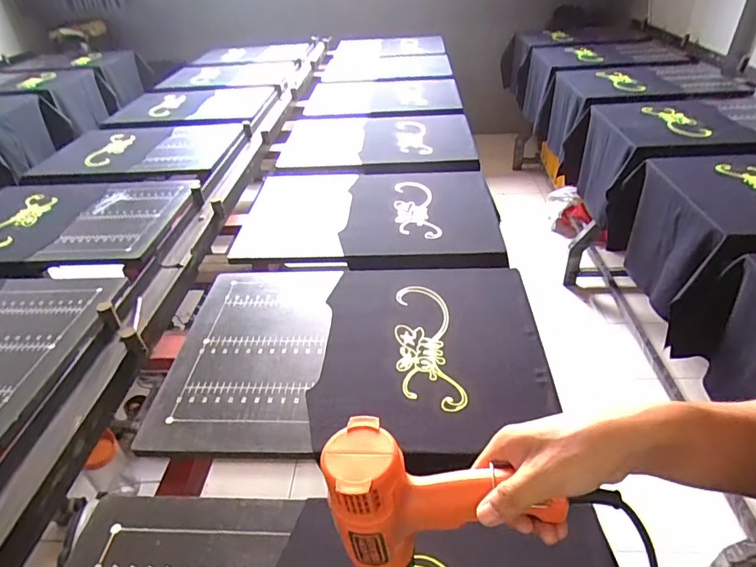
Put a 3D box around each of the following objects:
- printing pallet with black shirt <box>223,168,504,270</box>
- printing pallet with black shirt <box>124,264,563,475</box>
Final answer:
[{"bbox_3d":[-0.013,-0.174,1.134,0.581,0.035,0.463,1,35,1],"label":"printing pallet with black shirt"},{"bbox_3d":[-0.039,0.099,0.780,0.585,0.026,0.412,1,37,7],"label":"printing pallet with black shirt"}]

